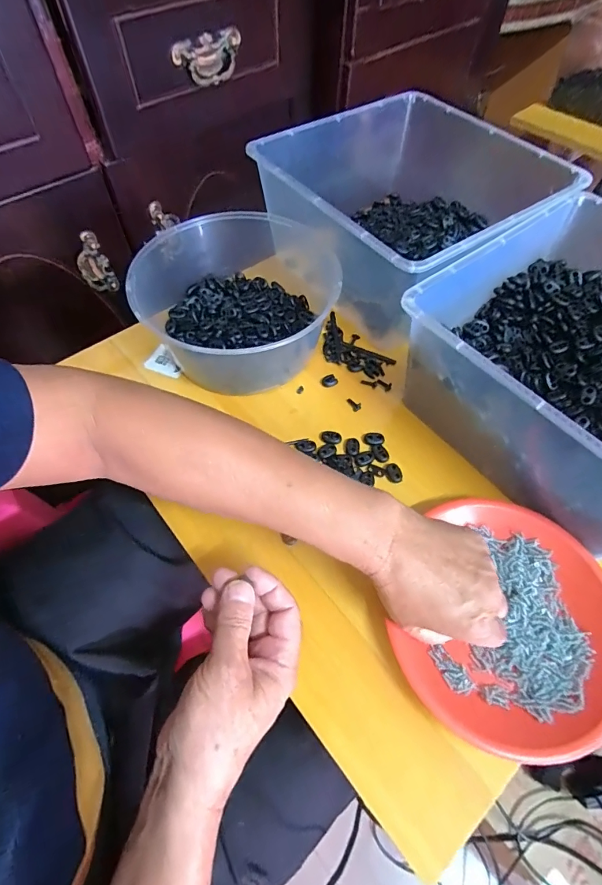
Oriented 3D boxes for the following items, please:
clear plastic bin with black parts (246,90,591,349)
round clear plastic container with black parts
[{"bbox_3d":[0.140,-0.310,0.555,0.329,0.141,0.287,-33,65,-19],"label":"clear plastic bin with black parts"},{"bbox_3d":[-0.077,-0.171,0.493,0.230,0.093,0.203,-6,59,-5],"label":"round clear plastic container with black parts"}]

